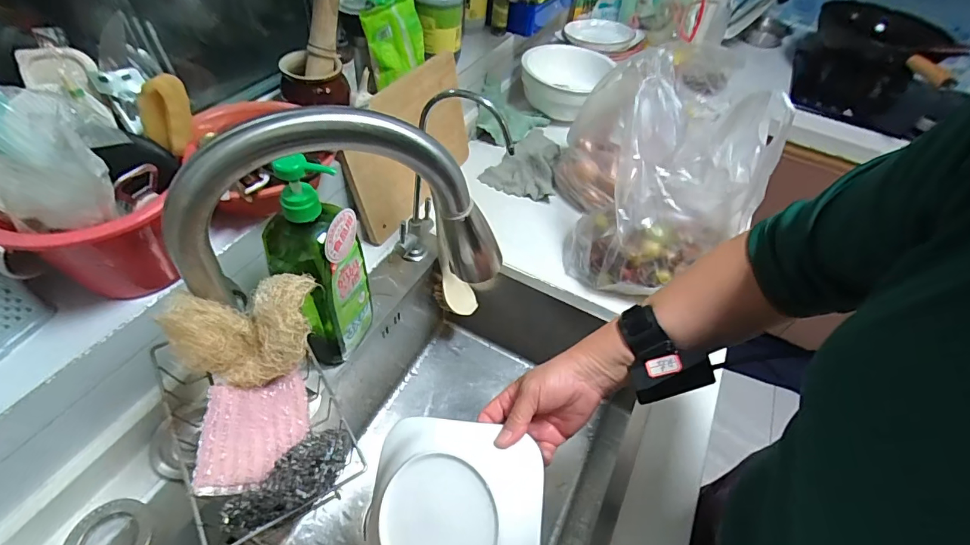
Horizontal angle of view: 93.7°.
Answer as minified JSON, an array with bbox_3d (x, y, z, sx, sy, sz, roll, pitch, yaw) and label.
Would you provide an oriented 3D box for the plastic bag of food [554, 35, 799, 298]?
[{"bbox_3d":[0.254,-0.155,0.708,0.217,0.235,0.334,2,49,-5],"label":"plastic bag of food"}]

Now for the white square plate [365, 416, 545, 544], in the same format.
[{"bbox_3d":[-0.032,0.223,0.420,0.165,0.028,0.162,1,65,16],"label":"white square plate"}]

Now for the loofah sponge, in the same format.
[{"bbox_3d":[-0.187,0.044,0.366,0.105,0.066,0.067,-17,53,-20],"label":"loofah sponge"}]

